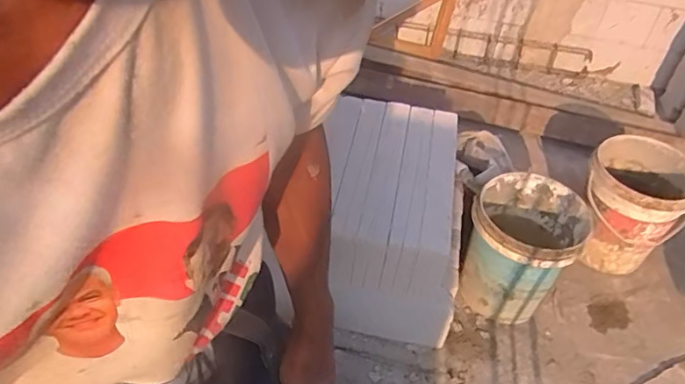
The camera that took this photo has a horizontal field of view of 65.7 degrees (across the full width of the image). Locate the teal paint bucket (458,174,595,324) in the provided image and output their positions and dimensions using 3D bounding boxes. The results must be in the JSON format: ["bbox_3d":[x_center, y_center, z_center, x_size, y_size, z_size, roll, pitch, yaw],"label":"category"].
[{"bbox_3d":[0.522,0.186,1.595,0.298,0.373,0.314,3,44,-3],"label":"teal paint bucket"}]

